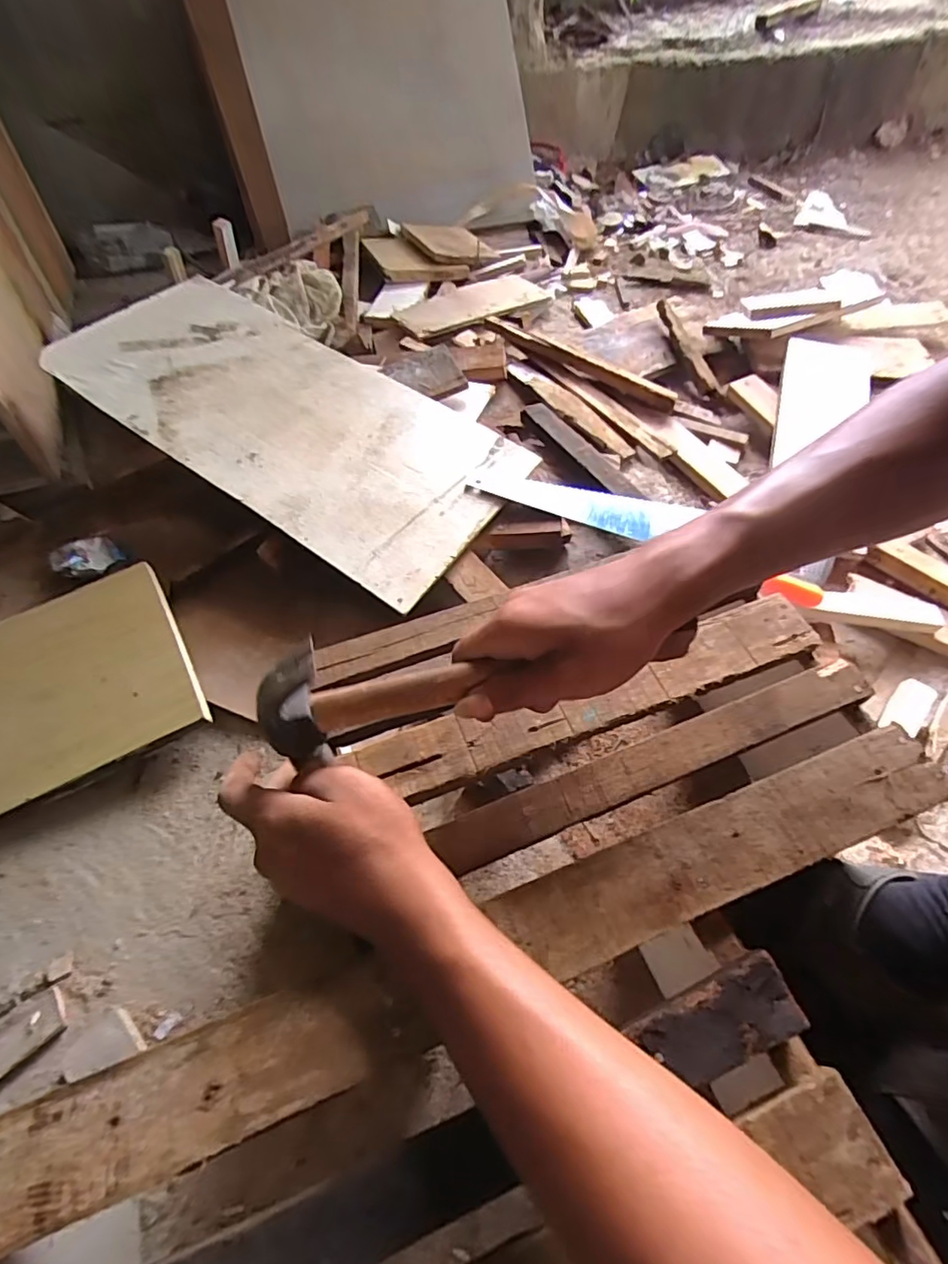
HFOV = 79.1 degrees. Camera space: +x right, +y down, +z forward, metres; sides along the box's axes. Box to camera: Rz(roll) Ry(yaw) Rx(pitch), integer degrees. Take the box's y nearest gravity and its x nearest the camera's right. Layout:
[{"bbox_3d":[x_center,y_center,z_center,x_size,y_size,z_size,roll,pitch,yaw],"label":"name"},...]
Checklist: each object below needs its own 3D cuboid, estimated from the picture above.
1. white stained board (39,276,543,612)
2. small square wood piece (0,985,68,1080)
[{"bbox_3d":[-0.214,-0.260,0.683,0.532,0.014,0.267,33,64,10],"label":"white stained board"},{"bbox_3d":[-0.324,0.288,0.412,0.055,0.009,0.037,-33,59,-21],"label":"small square wood piece"}]

